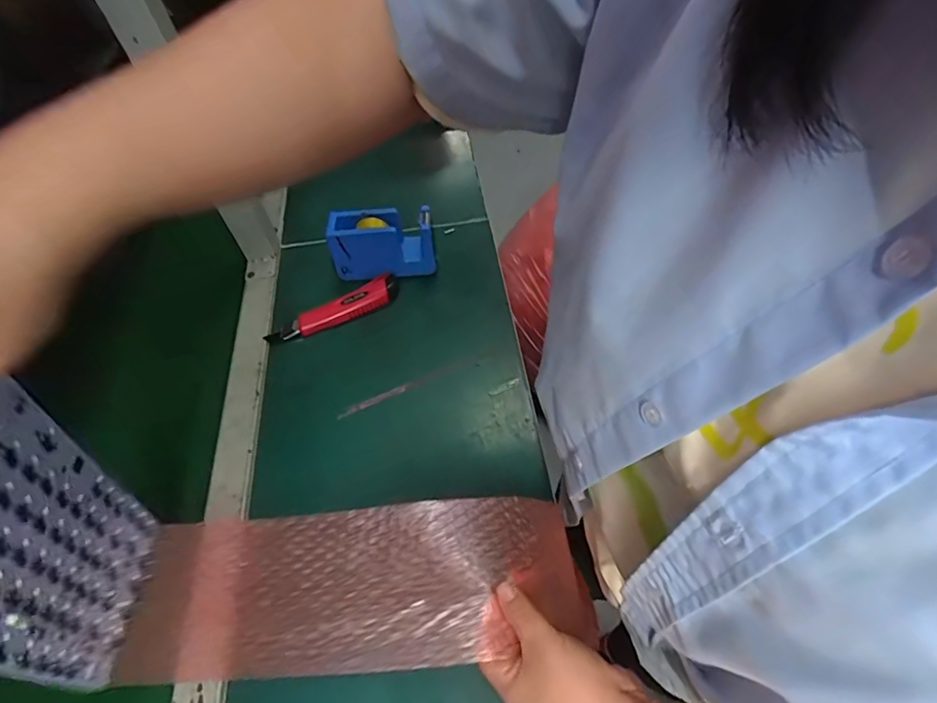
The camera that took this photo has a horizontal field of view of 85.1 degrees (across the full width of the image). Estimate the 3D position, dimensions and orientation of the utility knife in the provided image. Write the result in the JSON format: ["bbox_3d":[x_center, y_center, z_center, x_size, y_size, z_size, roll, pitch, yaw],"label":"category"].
[{"bbox_3d":[-0.168,-0.049,0.640,0.169,0.034,0.031,-25,57,-13],"label":"utility knife"}]

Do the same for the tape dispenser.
[{"bbox_3d":[-0.111,-0.140,0.660,0.129,0.074,0.054,-9,55,-2],"label":"tape dispenser"}]

